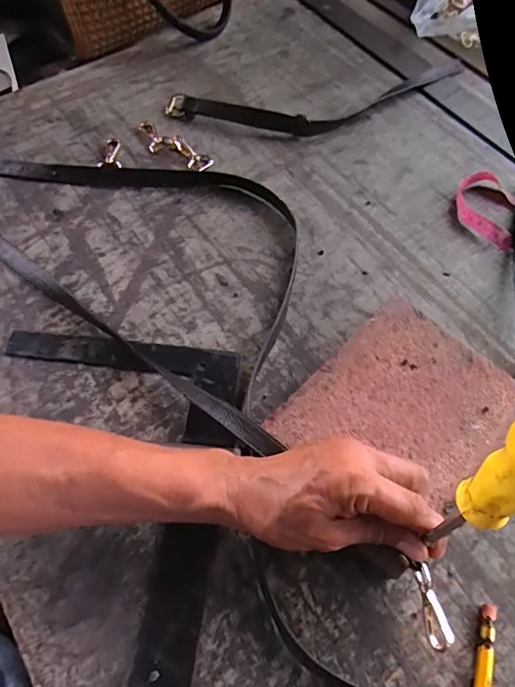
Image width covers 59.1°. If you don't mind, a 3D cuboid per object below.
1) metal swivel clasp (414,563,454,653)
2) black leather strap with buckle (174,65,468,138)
[{"bbox_3d":[0.109,0.164,0.284,0.012,0.012,0.047,-11,77,-6],"label":"metal swivel clasp"},{"bbox_3d":[0.080,-0.283,0.535,0.361,0.019,0.094,-9,63,-5],"label":"black leather strap with buckle"}]

